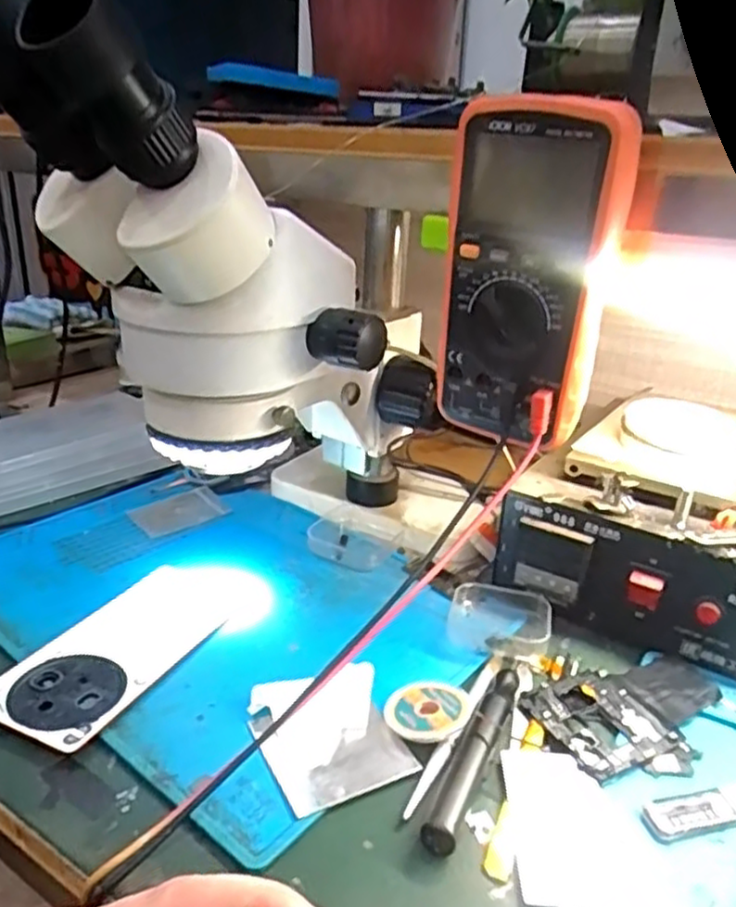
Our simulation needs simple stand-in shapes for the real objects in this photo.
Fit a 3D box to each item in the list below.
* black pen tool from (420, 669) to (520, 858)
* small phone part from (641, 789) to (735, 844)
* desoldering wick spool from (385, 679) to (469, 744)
[{"bbox_3d":[0.057,0.150,0.362,0.014,0.014,0.124,13,27,23],"label":"black pen tool"},{"bbox_3d":[0.152,0.170,0.335,0.046,0.004,0.020,-4,25,-13],"label":"small phone part"},{"bbox_3d":[0.032,0.139,0.385,0.043,0.013,0.043,1,24,-1],"label":"desoldering wick spool"}]

